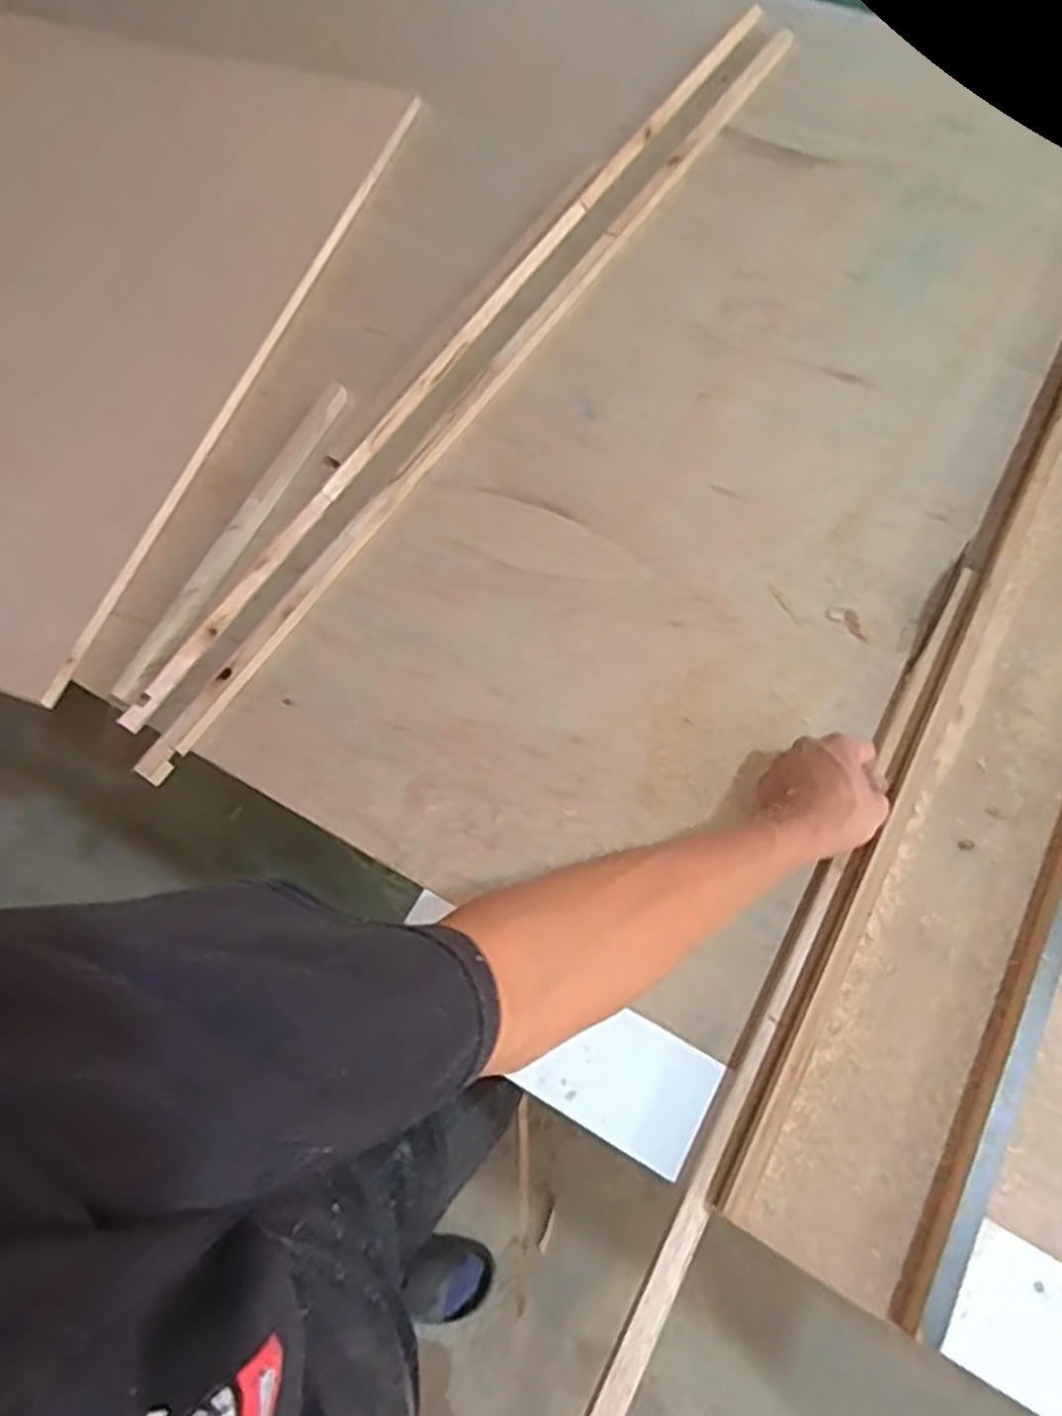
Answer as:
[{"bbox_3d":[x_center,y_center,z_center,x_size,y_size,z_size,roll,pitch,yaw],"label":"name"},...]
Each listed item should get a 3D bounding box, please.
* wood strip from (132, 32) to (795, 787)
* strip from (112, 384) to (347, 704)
[{"bbox_3d":[-0.013,-0.358,0.782,0.026,0.026,1.052,33,73,14],"label":"wood strip"},{"bbox_3d":[-0.266,-0.160,0.720,0.024,0.011,0.356,24,71,11],"label":"strip"}]

